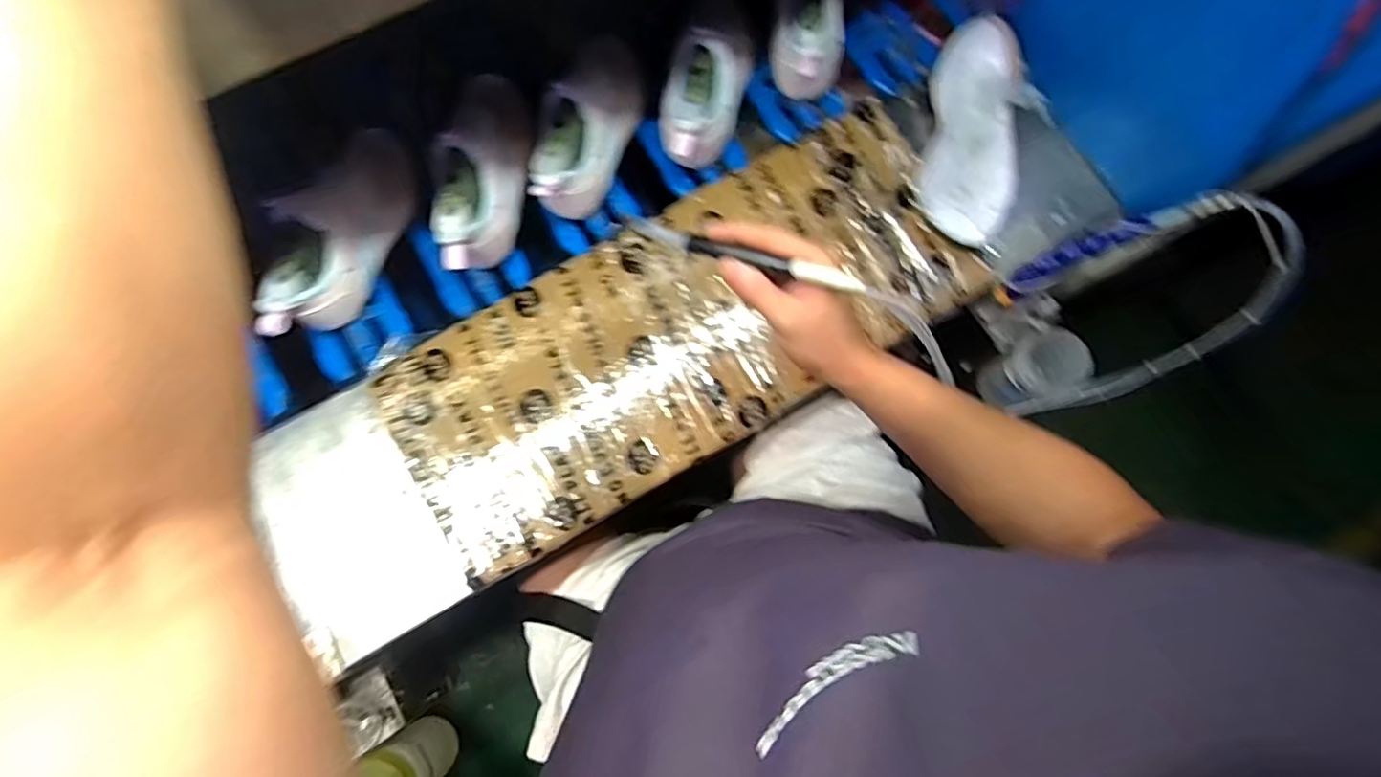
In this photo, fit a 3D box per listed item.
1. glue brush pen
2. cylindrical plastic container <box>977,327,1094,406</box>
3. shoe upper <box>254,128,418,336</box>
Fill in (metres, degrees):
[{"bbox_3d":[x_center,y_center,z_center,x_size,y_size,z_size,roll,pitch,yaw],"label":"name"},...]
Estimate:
[{"bbox_3d":[0.034,-0.094,0.429,0.177,0.016,0.009,19,74,15],"label":"glue brush pen"},{"bbox_3d":[0.407,-0.018,0.728,0.070,0.111,0.073,0,73,-1],"label":"cylindrical plastic container"},{"bbox_3d":[-0.346,-0.160,0.617,0.072,0.104,0.248,13,73,3],"label":"shoe upper"}]

